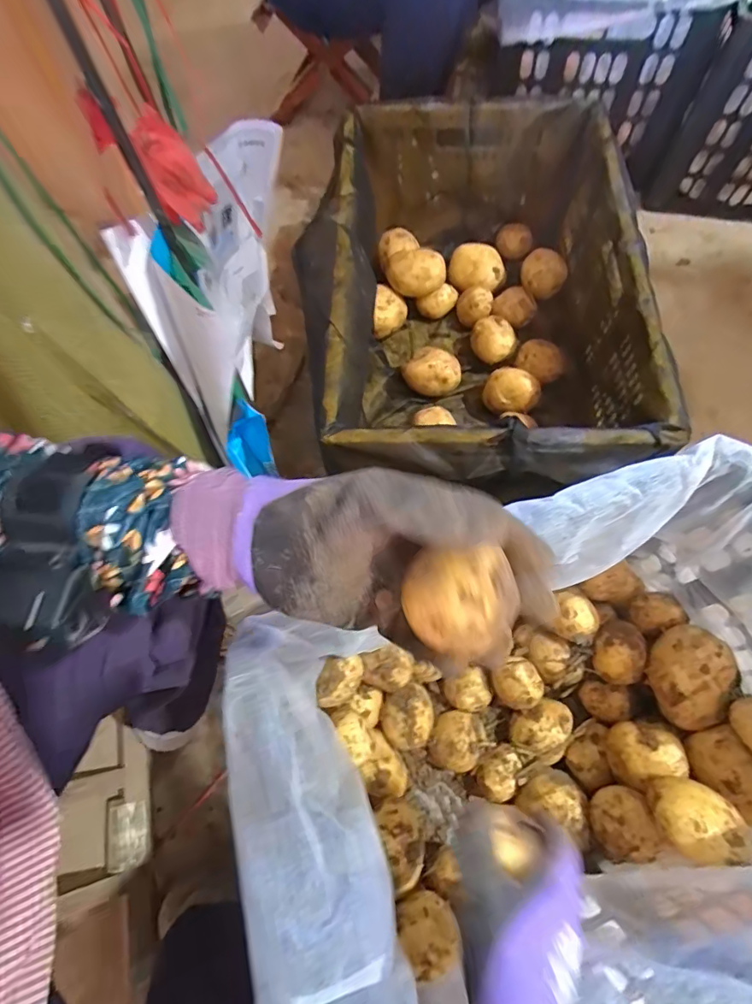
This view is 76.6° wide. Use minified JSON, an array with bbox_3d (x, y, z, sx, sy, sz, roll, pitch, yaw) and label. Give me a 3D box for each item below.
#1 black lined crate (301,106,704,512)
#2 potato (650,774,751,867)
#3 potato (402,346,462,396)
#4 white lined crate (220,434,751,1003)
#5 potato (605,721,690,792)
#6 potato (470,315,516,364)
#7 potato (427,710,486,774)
[{"bbox_3d":[0.132,-0.282,0.707,0.412,0.221,0.602,-1,68,1],"label":"black lined crate"},{"bbox_3d":[0.289,0.289,0.437,0.065,0.063,0.059,17,70,8],"label":"potato"},{"bbox_3d":[0.088,-0.197,0.747,0.080,0.074,0.058,28,72,12],"label":"potato"},{"bbox_3d":[0.160,0.220,0.459,0.501,0.298,0.350,-19,69,-6],"label":"white lined crate"},{"bbox_3d":[0.283,0.268,0.507,0.059,0.062,0.058,-2,68,1],"label":"potato"},{"bbox_3d":[0.189,-0.264,0.780,0.063,0.053,0.079,-4,68,0],"label":"potato"},{"bbox_3d":[0.096,0.283,0.567,0.059,0.046,0.064,-1,68,1],"label":"potato"}]

